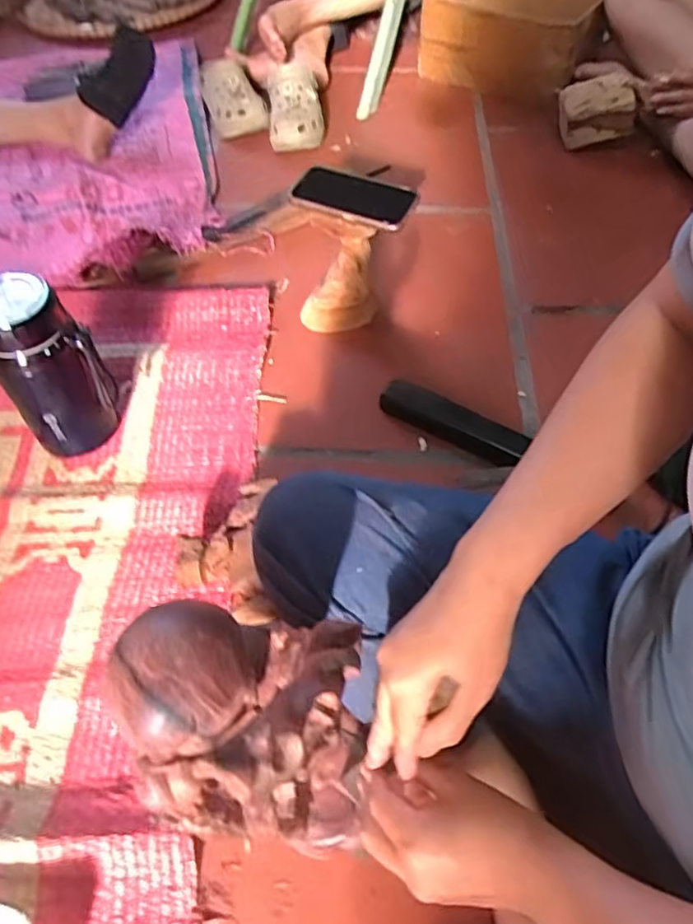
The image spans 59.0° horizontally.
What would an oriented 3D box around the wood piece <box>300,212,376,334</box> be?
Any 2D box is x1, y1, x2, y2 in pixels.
[{"bbox_3d":[-0.010,-0.251,0.806,0.091,0.184,0.064,13,57,8],"label":"wood piece"}]

